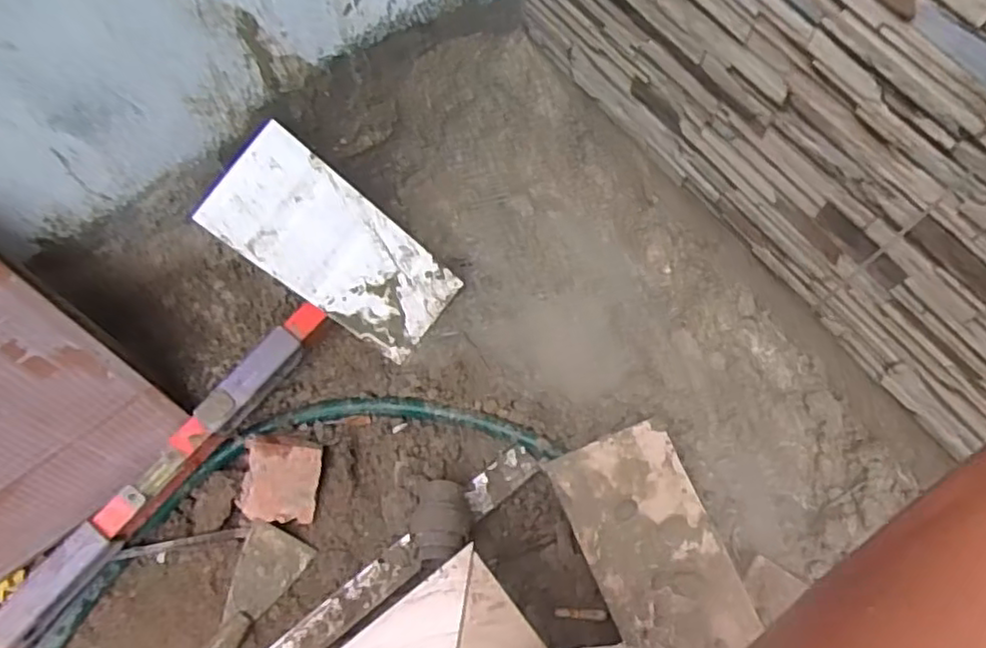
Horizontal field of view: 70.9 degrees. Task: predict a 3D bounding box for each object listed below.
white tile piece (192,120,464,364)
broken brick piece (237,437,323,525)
[{"bbox_3d":[-0.146,-0.068,0.663,0.110,0.247,0.007,-53,33,-5],"label":"white tile piece"},{"bbox_3d":[-0.208,0.153,0.680,0.072,0.027,0.077,13,91,-15],"label":"broken brick piece"}]

